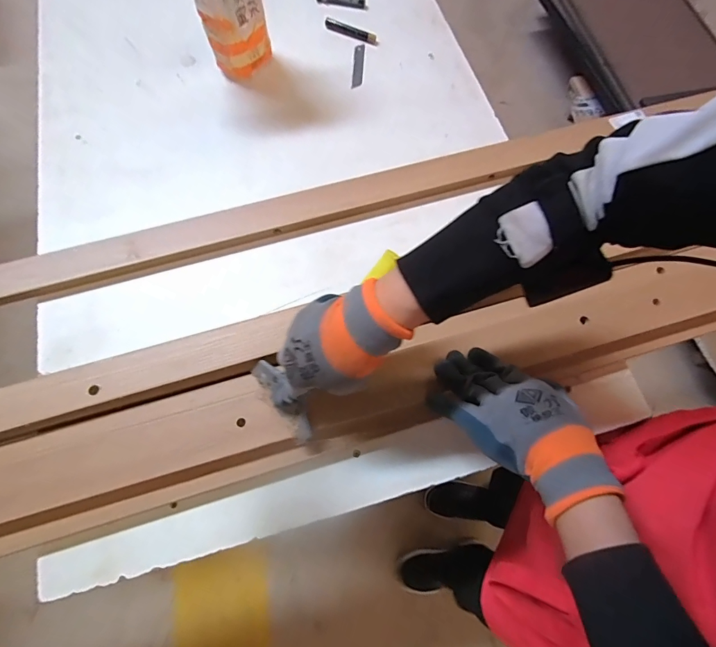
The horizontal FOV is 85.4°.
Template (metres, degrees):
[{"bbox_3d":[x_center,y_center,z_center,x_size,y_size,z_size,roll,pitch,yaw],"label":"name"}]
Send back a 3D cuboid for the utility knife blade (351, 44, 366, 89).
[{"bbox_3d":[0.001,-0.434,0.652,0.018,0.007,0.099,5,70,0],"label":"utility knife blade"}]

